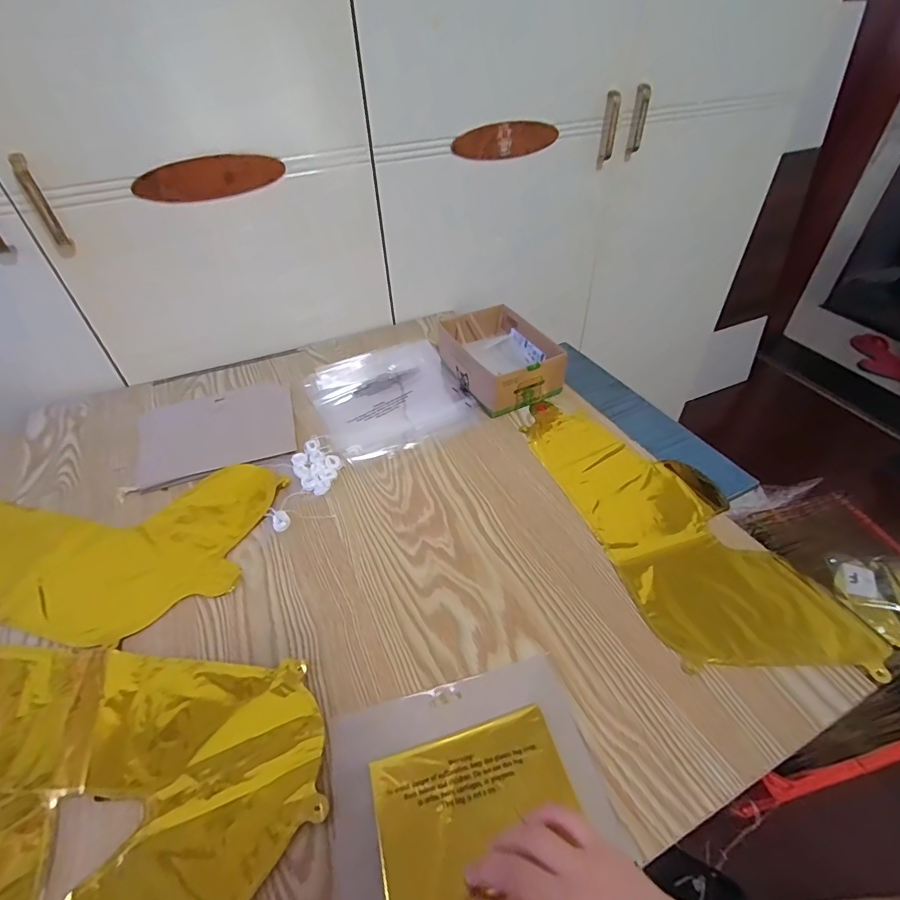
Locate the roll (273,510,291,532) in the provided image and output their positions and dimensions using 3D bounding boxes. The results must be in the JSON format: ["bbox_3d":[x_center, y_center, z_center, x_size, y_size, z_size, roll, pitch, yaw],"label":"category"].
[{"bbox_3d":[-0.193,0.080,0.527,0.019,0.006,0.029,-16,45,-14],"label":"roll"}]

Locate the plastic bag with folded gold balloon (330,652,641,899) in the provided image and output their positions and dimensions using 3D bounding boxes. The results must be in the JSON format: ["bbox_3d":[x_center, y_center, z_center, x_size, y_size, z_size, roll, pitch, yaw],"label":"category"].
[{"bbox_3d":[0.017,0.258,0.331,0.196,0.013,0.175,-12,44,-10],"label":"plastic bag with folded gold balloon"}]

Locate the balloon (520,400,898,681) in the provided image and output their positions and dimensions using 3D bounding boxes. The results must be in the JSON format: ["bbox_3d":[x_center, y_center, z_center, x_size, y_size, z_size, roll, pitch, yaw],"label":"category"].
[{"bbox_3d":[0.241,0.063,0.525,0.183,0.008,0.398,-14,44,-12],"label":"balloon"}]

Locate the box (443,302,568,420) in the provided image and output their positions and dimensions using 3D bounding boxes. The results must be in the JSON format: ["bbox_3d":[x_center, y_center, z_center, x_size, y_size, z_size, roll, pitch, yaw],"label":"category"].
[{"bbox_3d":[0.074,-0.141,0.704,0.128,0.068,0.186,-19,45,-18],"label":"box"}]

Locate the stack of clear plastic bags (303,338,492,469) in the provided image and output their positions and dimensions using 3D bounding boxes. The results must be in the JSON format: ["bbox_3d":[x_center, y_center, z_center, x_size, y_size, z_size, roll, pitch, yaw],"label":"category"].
[{"bbox_3d":[-0.090,-0.086,0.694,0.213,0.011,0.239,-18,45,-17],"label":"stack of clear plastic bags"}]

